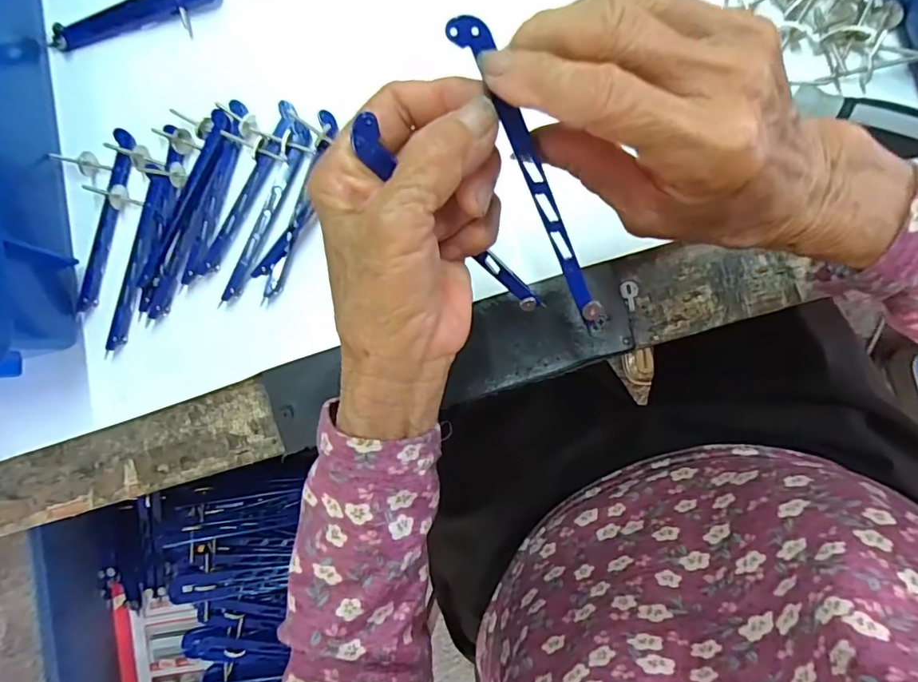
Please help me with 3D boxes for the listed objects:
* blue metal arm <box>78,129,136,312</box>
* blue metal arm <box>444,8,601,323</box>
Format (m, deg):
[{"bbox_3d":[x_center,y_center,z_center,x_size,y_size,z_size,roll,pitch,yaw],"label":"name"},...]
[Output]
[{"bbox_3d":[-0.227,-0.078,0.332,0.015,0.006,0.117,13,88,7],"label":"blue metal arm"},{"bbox_3d":[0.028,-0.056,0.189,0.012,0.006,0.118,-27,112,4],"label":"blue metal arm"}]

